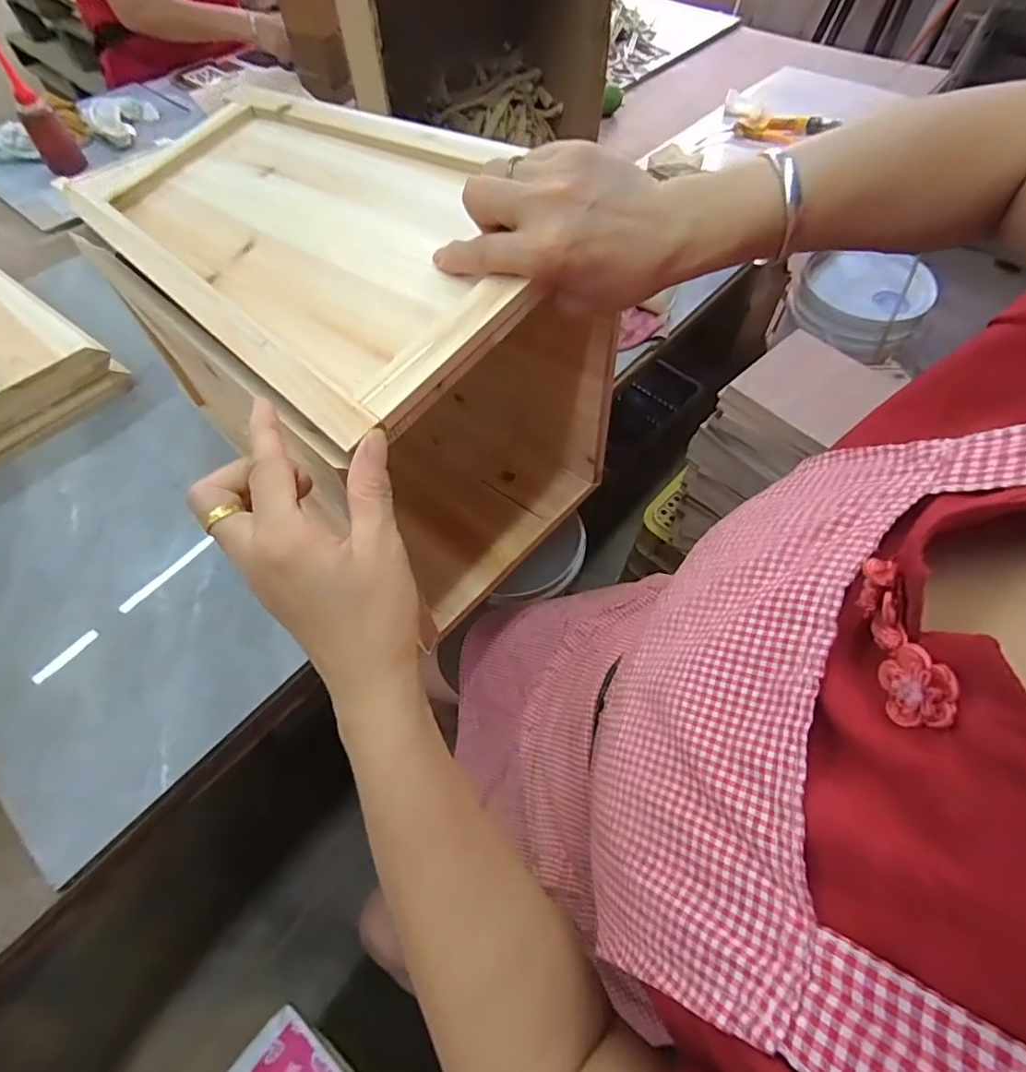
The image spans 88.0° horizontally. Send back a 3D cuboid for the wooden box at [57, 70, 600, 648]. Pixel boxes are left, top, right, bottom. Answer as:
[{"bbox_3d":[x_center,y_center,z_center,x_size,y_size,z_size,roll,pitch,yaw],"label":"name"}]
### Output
[{"bbox_3d":[-0.142,-0.176,0.490,0.243,0.273,0.428,-40,67,-22],"label":"wooden box"}]

